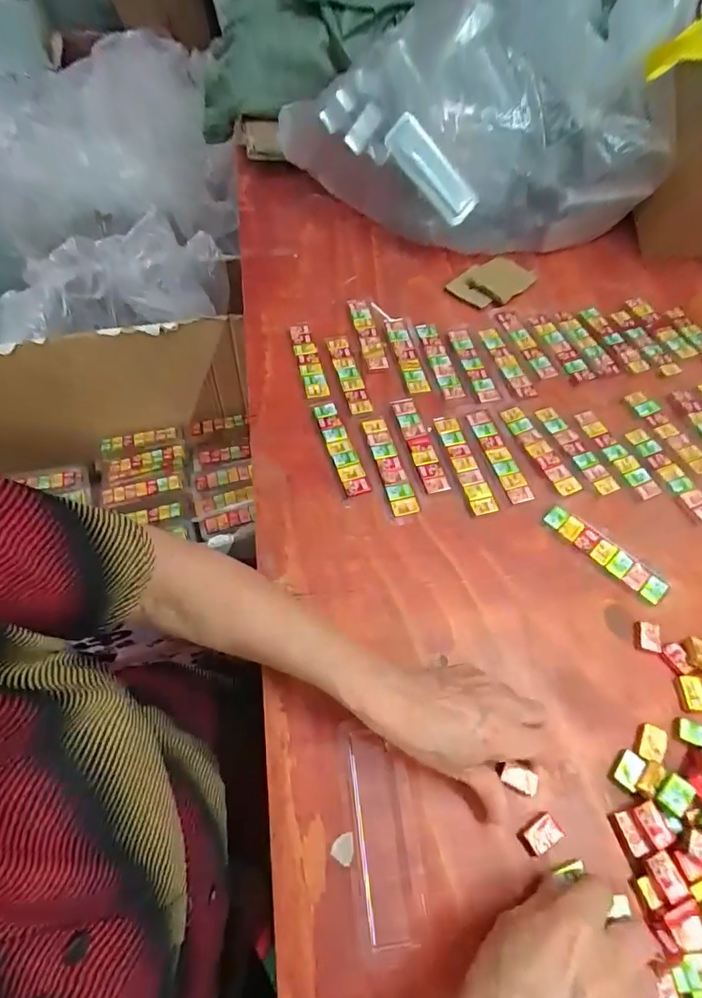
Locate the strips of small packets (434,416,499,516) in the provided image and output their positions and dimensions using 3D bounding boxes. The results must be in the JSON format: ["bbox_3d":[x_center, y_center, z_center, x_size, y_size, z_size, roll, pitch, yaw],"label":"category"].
[{"bbox_3d":[0.117,-0.038,0.490,0.027,0.006,0.117,-11,60,-8],"label":"strips of small packets"}]

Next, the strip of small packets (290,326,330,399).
[{"bbox_3d":[-0.049,-0.161,0.554,0.027,0.010,0.112,-12,60,-9],"label":"strip of small packets"}]

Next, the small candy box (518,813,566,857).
[{"bbox_3d":[0.132,0.233,0.331,0.027,0.008,0.018,-26,63,-16],"label":"small candy box"}]

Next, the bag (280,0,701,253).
[{"bbox_3d":[0.169,-0.508,0.627,0.469,0.258,0.255,-10,60,-7],"label":"bag"}]

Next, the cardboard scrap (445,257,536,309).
[{"bbox_3d":[0.189,-0.292,0.637,0.072,0.013,0.107,40,66,20],"label":"cardboard scrap"}]

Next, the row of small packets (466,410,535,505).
[{"bbox_3d":[0.155,-0.047,0.498,0.027,0.004,0.114,-15,61,-10],"label":"row of small packets"}]

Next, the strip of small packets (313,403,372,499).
[{"bbox_3d":[-0.010,-0.053,0.491,0.025,0.009,0.115,-16,61,-11],"label":"strip of small packets"}]

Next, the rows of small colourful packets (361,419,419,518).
[{"bbox_3d":[0.039,-0.035,0.484,0.026,0.005,0.116,-13,60,-9],"label":"rows of small colourful packets"}]

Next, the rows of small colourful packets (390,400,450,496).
[{"bbox_3d":[0.072,-0.058,0.499,0.026,0.005,0.118,-13,60,-9],"label":"rows of small colourful packets"}]

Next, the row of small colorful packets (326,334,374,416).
[{"bbox_3d":[-0.003,-0.143,0.543,0.025,0.008,0.116,-11,60,-8],"label":"row of small colorful packets"}]

